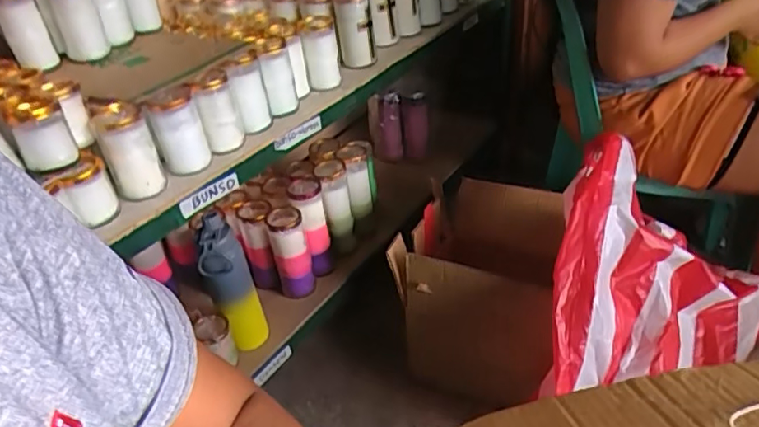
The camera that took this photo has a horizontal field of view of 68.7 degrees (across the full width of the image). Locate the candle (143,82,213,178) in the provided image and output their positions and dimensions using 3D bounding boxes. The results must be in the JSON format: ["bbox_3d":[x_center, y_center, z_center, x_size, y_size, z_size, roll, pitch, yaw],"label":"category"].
[{"bbox_3d":[-0.290,-0.117,0.805,0.065,0.111,0.053,-16,36,-15],"label":"candle"}]

